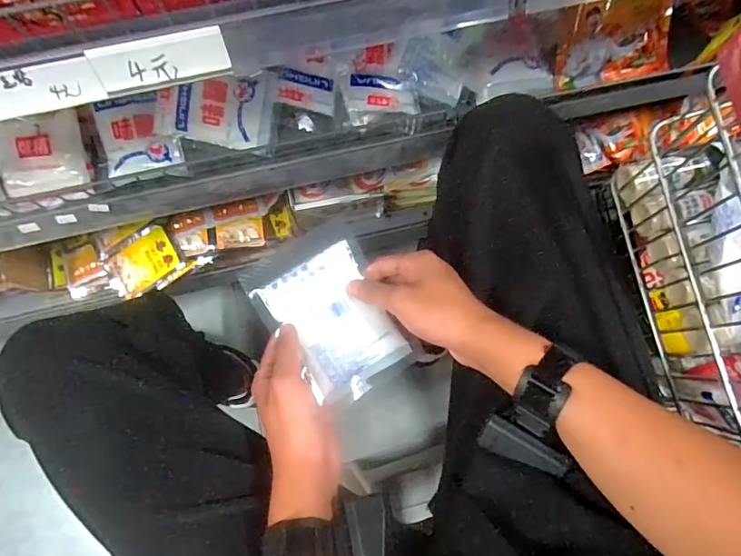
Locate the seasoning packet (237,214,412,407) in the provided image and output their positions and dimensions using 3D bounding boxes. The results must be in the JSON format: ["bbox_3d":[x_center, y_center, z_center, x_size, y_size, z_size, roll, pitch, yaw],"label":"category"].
[{"bbox_3d":[-0.037,0.034,0.480,0.108,0.026,0.149,-31,82,-6],"label":"seasoning packet"}]

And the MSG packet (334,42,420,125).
[{"bbox_3d":[0.009,-0.223,0.583,0.084,0.020,0.078,-10,115,0],"label":"MSG packet"}]

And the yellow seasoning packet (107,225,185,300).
[{"bbox_3d":[-0.346,-0.022,0.780,0.113,0.016,0.078,-31,85,10],"label":"yellow seasoning packet"}]

